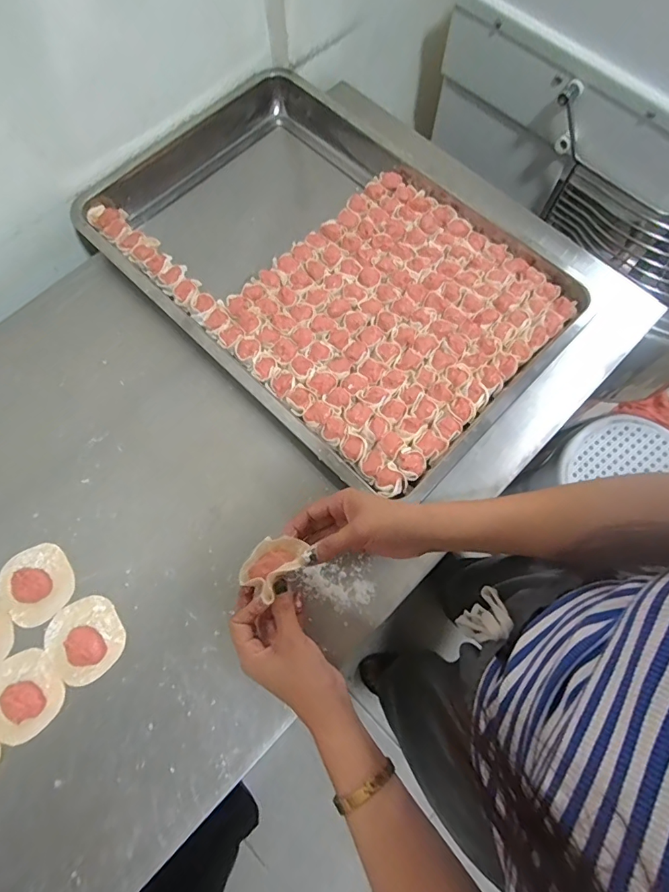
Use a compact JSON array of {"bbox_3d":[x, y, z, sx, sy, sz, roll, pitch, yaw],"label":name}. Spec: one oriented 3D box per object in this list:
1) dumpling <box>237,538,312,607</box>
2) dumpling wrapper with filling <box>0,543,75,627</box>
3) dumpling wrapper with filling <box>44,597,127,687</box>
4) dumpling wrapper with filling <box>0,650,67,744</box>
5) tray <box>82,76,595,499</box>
[{"bbox_3d":[-0.056,0.107,0.426,0.044,0.026,0.061,38,74,11],"label":"dumpling"},{"bbox_3d":[-0.325,0.147,0.498,0.075,0.022,0.080,0,71,-1],"label":"dumpling wrapper with filling"},{"bbox_3d":[-0.262,0.200,0.479,0.077,0.020,0.078,-36,75,-13],"label":"dumpling wrapper with filling"},{"bbox_3d":[-0.317,0.251,0.462,0.072,0.022,0.078,-38,76,-13],"label":"dumpling wrapper with filling"},{"bbox_3d":[-0.022,-0.242,0.614,0.612,0.054,0.390,43,77,13],"label":"tray"}]

